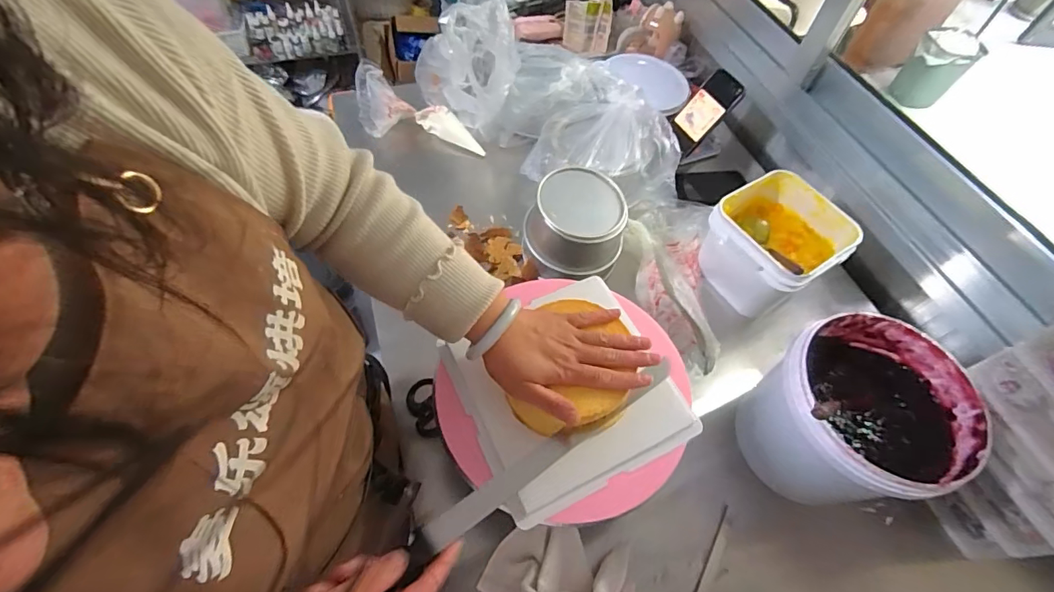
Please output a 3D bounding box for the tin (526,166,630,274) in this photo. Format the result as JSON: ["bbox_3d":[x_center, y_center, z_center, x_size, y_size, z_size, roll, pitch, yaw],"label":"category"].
[{"bbox_3d":[0.079,-0.120,0.744,0.145,0.084,0.139,2,58,-3],"label":"tin"}]

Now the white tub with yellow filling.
[{"bbox_3d":[0.383,-0.079,0.754,0.165,0.132,0.169,-27,64,-20],"label":"white tub with yellow filling"}]

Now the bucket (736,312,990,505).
[{"bbox_3d":[0.387,0.148,0.585,0.193,0.166,0.193,2,58,-3],"label":"bucket"}]

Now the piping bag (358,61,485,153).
[{"bbox_3d":[-0.207,-0.353,0.926,0.263,0.103,0.108,11,58,2],"label":"piping bag"}]

